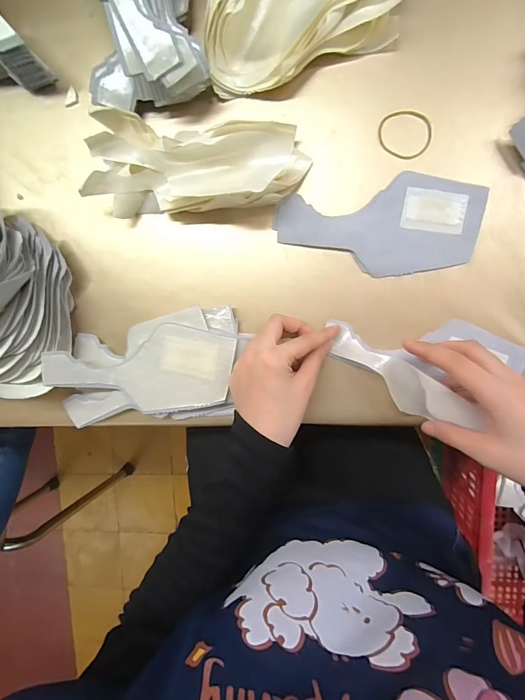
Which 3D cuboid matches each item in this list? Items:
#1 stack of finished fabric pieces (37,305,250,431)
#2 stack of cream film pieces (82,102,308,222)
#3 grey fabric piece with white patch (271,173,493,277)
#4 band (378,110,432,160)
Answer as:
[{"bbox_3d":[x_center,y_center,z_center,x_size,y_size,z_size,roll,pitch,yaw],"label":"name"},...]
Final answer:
[{"bbox_3d":[-0.113,0.020,0.361,0.198,0.038,0.104,-8,94,7],"label":"stack of finished fabric pieces"},{"bbox_3d":[-0.061,-0.176,0.332,0.199,0.052,0.093,0,94,6],"label":"stack of cream film pieces"},{"bbox_3d":[0.107,-0.115,0.341,0.184,0.009,0.087,1,95,6],"label":"grey fabric piece with white patch"},{"bbox_3d":[0.131,-0.198,0.336,0.048,0.005,0.041,16,96,5],"label":"band"}]

